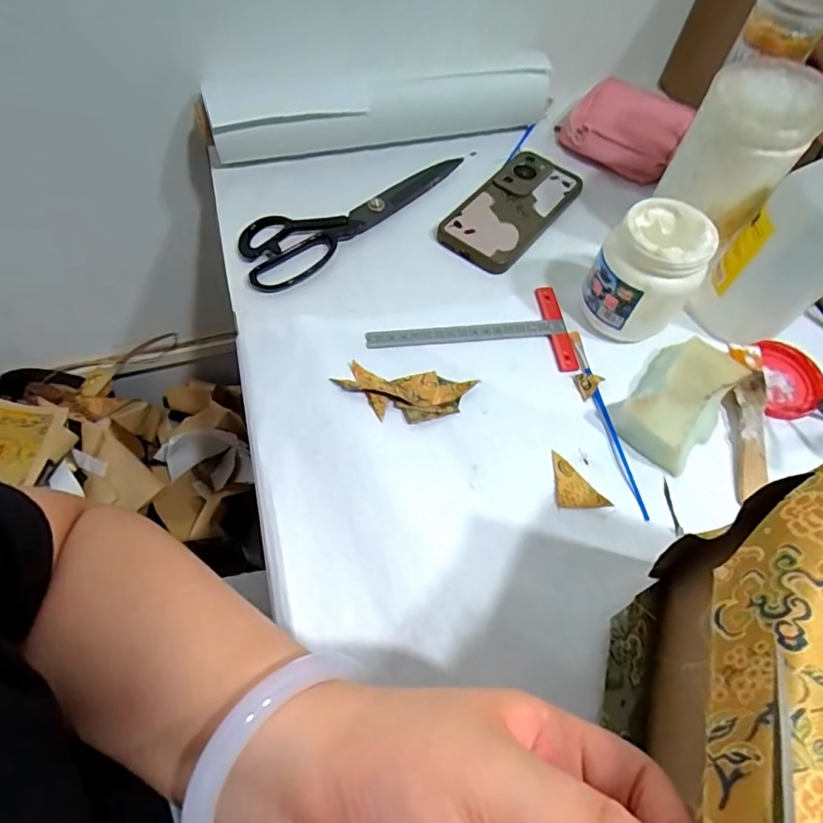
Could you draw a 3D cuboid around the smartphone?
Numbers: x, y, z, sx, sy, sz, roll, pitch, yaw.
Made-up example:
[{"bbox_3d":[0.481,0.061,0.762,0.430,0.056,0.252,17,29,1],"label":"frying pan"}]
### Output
[{"bbox_3d":[0.099,-0.201,0.496,0.077,0.011,0.166,36,66,17],"label":"smartphone"}]

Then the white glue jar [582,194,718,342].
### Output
[{"bbox_3d":[0.186,-0.109,0.403,0.074,0.092,0.075,1,61,-1],"label":"white glue jar"}]

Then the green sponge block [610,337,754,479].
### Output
[{"bbox_3d":[0.205,-0.009,0.386,0.064,0.028,0.102,40,67,18],"label":"green sponge block"}]

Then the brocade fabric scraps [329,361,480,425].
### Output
[{"bbox_3d":[-0.004,-0.015,0.386,0.100,0.015,0.045,1,61,-1],"label":"brocade fabric scraps"}]

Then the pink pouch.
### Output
[{"bbox_3d":[0.223,-0.301,0.541,0.125,0.032,0.085,31,65,14],"label":"pink pouch"}]

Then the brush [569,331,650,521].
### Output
[{"bbox_3d":[0.151,0.005,0.391,0.009,0.007,0.164,-7,62,-6],"label":"brush"}]

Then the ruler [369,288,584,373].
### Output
[{"bbox_3d":[0.050,-0.061,0.422,0.169,0.005,0.084,-9,62,-7],"label":"ruler"}]

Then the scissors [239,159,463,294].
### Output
[{"bbox_3d":[-0.053,-0.193,0.481,0.243,0.014,0.074,-35,68,-19],"label":"scissors"}]

